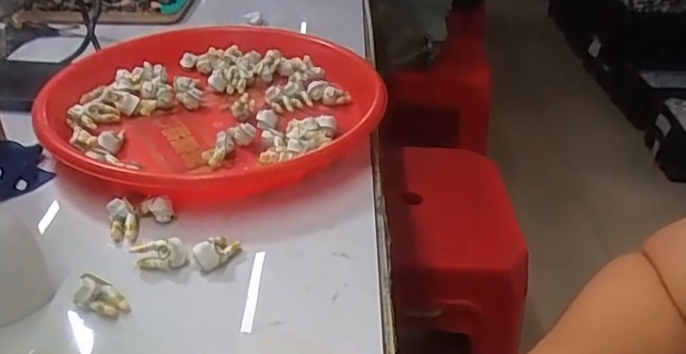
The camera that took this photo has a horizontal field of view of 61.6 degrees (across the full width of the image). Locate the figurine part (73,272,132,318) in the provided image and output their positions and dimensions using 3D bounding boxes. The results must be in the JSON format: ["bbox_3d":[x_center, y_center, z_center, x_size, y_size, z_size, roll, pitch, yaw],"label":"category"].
[{"bbox_3d":[-0.141,0.070,0.336,0.028,0.020,0.015,11,35,11],"label":"figurine part"}]

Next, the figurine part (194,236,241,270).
[{"bbox_3d":[-0.081,0.046,0.373,0.015,0.016,0.032,20,38,24],"label":"figurine part"}]

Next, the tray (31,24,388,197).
[{"bbox_3d":[-0.117,-0.070,0.514,0.251,0.034,0.279,16,36,18],"label":"tray"}]

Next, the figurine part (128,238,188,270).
[{"bbox_3d":[-0.117,0.051,0.367,0.032,0.018,0.013,-9,36,-17],"label":"figurine part"}]

